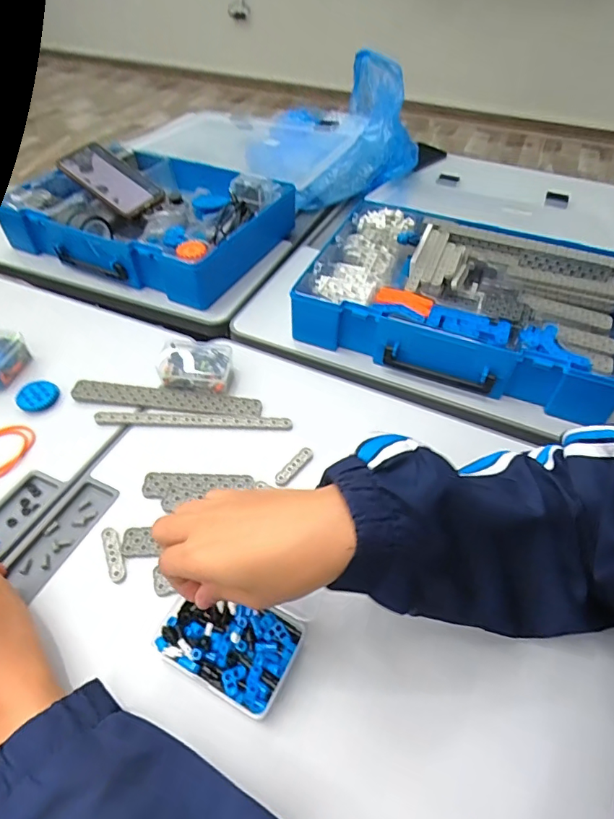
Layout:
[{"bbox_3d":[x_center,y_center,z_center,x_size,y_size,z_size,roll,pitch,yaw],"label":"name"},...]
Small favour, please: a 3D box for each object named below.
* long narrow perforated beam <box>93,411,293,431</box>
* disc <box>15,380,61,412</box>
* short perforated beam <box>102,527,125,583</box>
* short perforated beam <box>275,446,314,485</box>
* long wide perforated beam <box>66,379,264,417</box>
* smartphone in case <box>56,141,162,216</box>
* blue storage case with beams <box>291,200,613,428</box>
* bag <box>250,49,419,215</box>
[{"bbox_3d":[-0.115,0.010,0.485,0.196,0.005,0.013,1,48,0],"label":"long narrow perforated beam"},{"bbox_3d":[-0.285,-0.015,0.504,0.041,0.012,0.036,-30,55,-25],"label":"disc"},{"bbox_3d":[-0.160,0.120,0.394,0.012,0.008,0.047,-19,51,-17],"label":"short perforated beam"},{"bbox_3d":[-0.013,0.055,0.456,0.013,0.008,0.048,34,56,26],"label":"short perforated beam"},{"bbox_3d":[-0.148,-0.012,0.505,0.199,0.008,0.028,5,48,4],"label":"long wide perforated beam"},{"bbox_3d":[-0.291,-0.340,0.703,0.157,0.011,0.068,37,63,10],"label":"smartphone in case"},{"bbox_3d":[0.191,-0.138,0.585,0.361,0.068,0.260,18,51,15],"label":"blue storage case with beams"},{"bbox_3d":[0.043,-0.511,0.864,0.304,0.136,0.315,-10,49,-9],"label":"bag"}]

